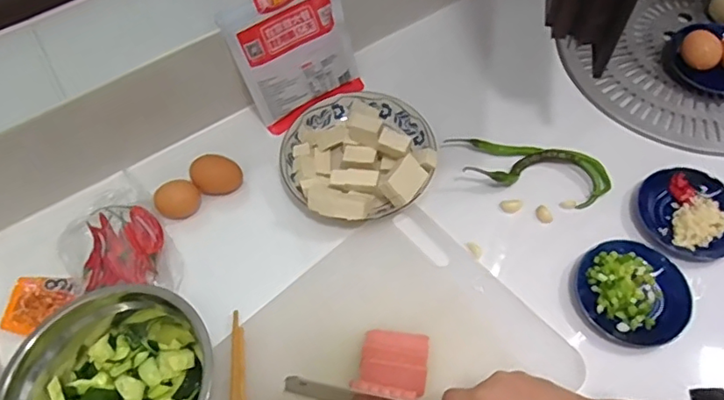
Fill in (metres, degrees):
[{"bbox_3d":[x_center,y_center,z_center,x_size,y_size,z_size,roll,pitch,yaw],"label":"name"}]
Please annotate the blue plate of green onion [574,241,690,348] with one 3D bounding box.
[{"bbox_3d":[0.271,0.094,0.559,0.100,0.032,0.105,-1,60,2],"label":"blue plate of green onion"}]

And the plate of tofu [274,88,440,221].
[{"bbox_3d":[-0.004,-0.057,0.643,0.172,0.062,0.172,-1,60,2],"label":"plate of tofu"}]

